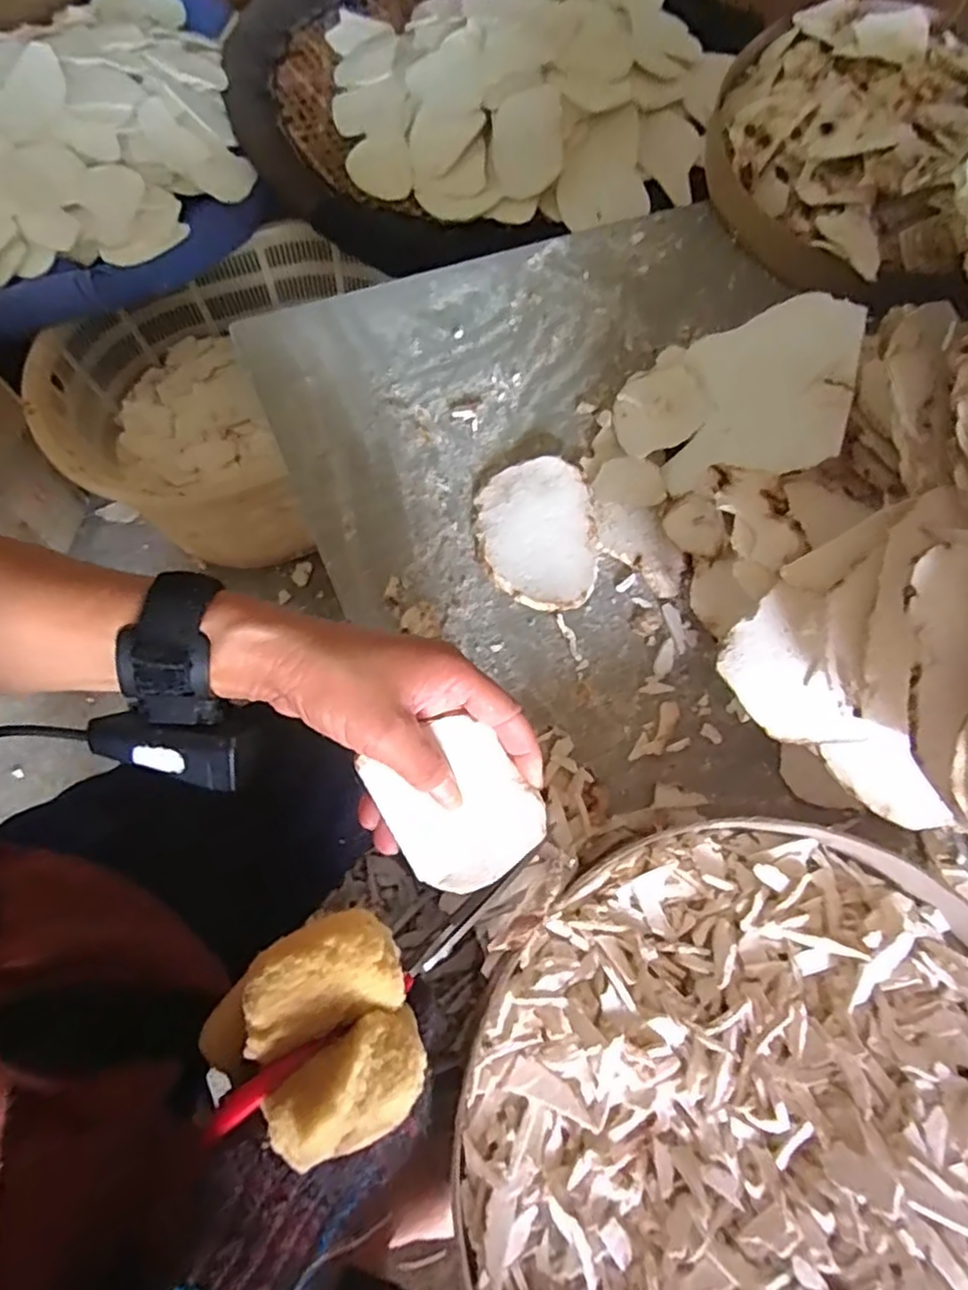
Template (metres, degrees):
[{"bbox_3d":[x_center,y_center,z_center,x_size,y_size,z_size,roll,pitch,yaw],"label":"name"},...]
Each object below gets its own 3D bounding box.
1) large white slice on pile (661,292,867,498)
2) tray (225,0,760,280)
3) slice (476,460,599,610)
[{"bbox_3d":[0.187,-0.172,0.447,0.114,0.008,0.158,-4,58,42],"label":"large white slice on pile"},{"bbox_3d":[-0.005,-0.981,1.079,0.814,0.140,0.781,-15,68,-6],"label":"tray"},{"bbox_3d":[0.036,-0.079,0.456,0.079,0.010,0.114,-5,67,-2],"label":"slice"}]

